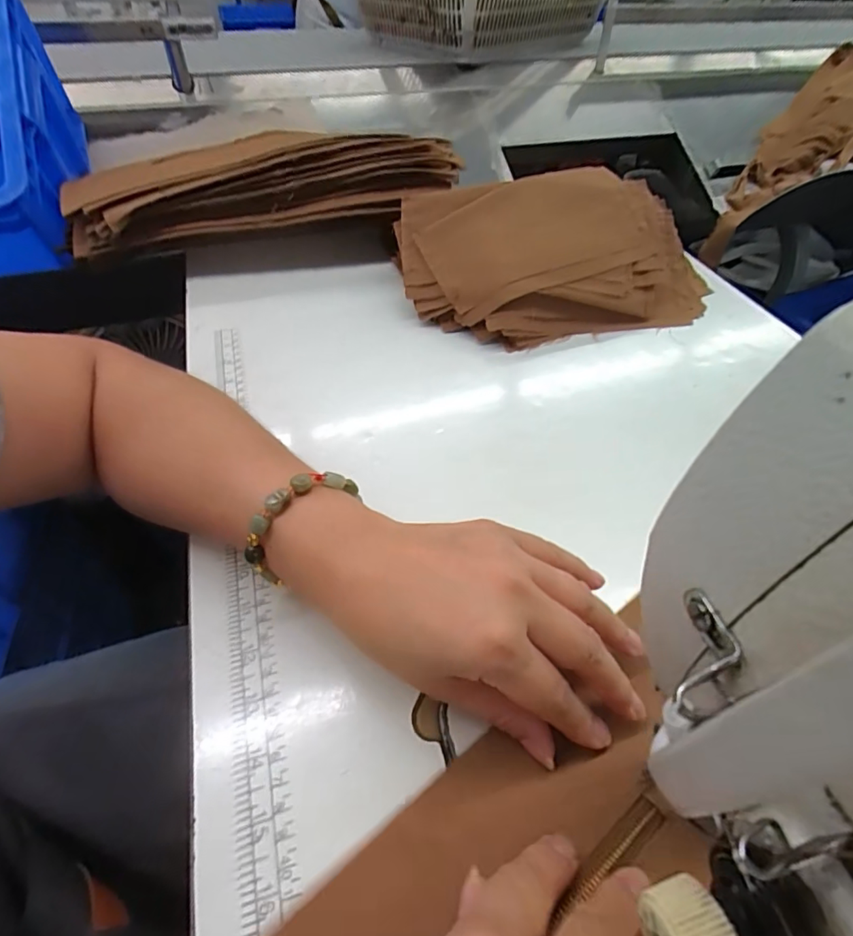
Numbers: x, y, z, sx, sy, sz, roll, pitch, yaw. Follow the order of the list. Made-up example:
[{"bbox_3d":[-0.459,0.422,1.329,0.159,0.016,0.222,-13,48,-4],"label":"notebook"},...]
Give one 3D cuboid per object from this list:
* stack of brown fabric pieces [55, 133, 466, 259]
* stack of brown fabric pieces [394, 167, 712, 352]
[{"bbox_3d":[-0.164,-0.293,0.517,0.374,0.068,0.121,-8,49,-7],"label":"stack of brown fabric pieces"},{"bbox_3d":[0.117,-0.203,0.467,0.280,0.089,0.158,-7,49,-7],"label":"stack of brown fabric pieces"}]

